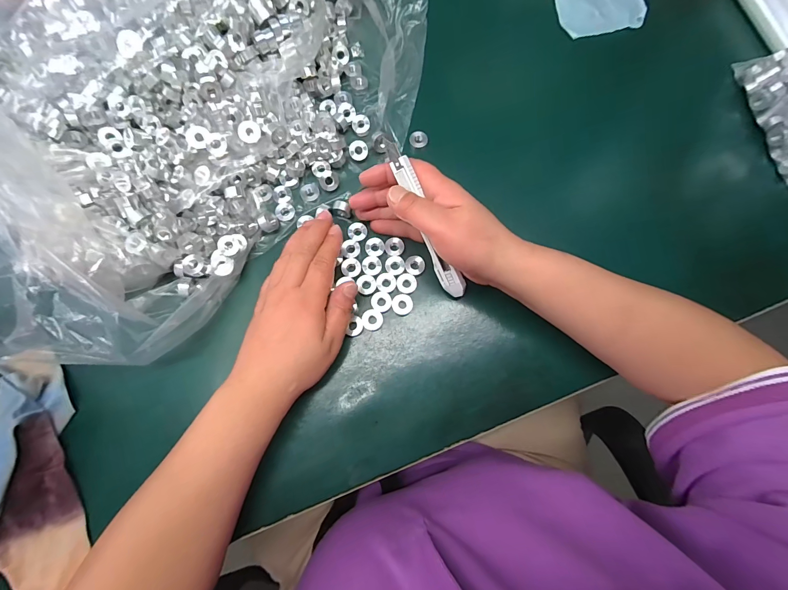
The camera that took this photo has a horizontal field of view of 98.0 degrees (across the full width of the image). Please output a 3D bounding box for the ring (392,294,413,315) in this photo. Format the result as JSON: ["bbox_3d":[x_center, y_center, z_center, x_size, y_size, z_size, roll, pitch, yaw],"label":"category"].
[{"bbox_3d":[0.008,0.008,0.305,0.018,0.004,0.018,0,79,-1],"label":"ring"}]

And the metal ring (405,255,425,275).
[{"bbox_3d":[0.019,-0.028,0.310,0.017,0.004,0.018,0,79,-1],"label":"metal ring"}]

